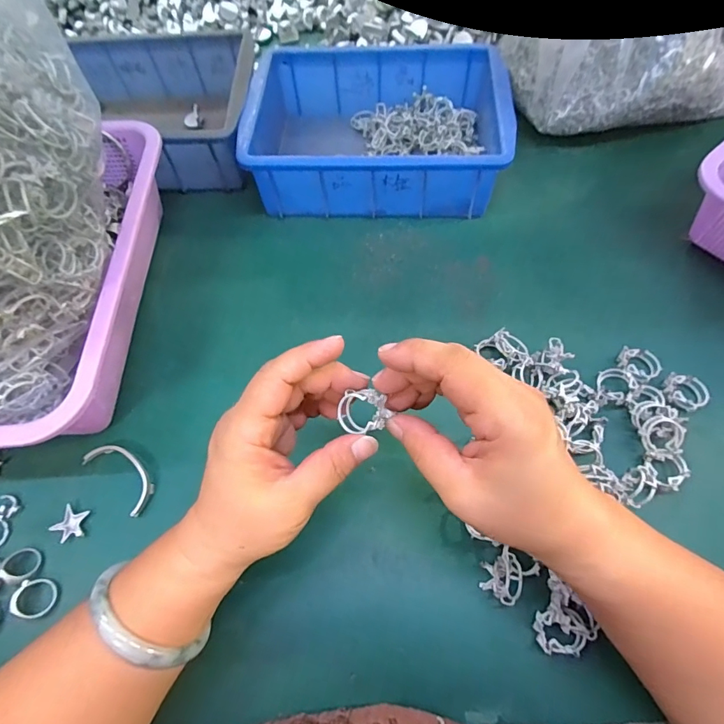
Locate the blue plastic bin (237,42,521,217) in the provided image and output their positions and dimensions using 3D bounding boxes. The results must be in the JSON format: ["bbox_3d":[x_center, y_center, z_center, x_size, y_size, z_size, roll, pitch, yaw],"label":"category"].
[{"bbox_3d":[0.015,-0.235,0.438,0.248,0.068,0.173,2,62,4],"label":"blue plastic bin"}]

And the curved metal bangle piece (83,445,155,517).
[{"bbox_3d":[-0.178,0.082,0.319,0.065,0.007,0.027,36,70,17],"label":"curved metal bangle piece"}]

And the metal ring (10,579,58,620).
[{"bbox_3d":[-0.216,0.155,0.281,0.026,0.007,0.023,9,64,6],"label":"metal ring"}]

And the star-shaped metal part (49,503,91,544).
[{"bbox_3d":[-0.208,0.116,0.306,0.022,0.005,0.023,12,65,8],"label":"star-shaped metal part"}]

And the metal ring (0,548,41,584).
[{"bbox_3d":[-0.232,0.138,0.291,0.022,0.011,0.021,-1,64,2],"label":"metal ring"}]

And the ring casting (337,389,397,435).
[{"bbox_3d":[0.001,0.027,0.234,0.028,0.009,0.021,3,67,4],"label":"ring casting"}]

